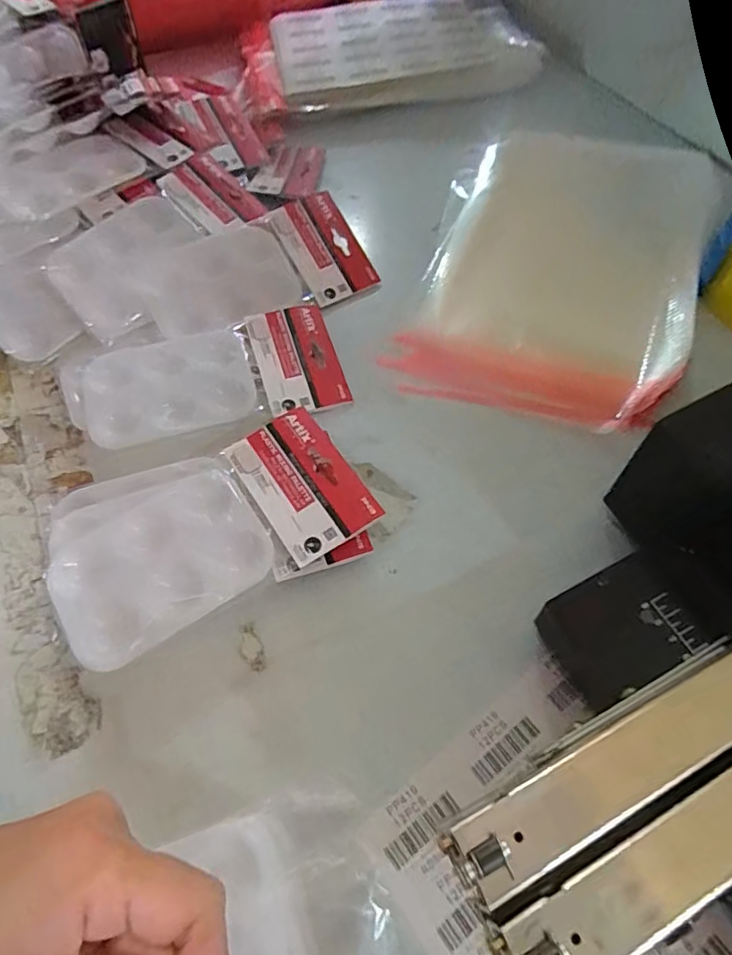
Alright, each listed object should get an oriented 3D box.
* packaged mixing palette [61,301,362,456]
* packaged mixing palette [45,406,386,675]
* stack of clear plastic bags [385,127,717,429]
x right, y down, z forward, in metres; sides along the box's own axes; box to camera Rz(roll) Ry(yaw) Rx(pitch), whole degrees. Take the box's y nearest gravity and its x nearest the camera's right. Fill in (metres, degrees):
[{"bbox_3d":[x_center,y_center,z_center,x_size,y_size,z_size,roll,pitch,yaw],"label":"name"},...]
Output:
[{"bbox_3d":[-0.126,-0.076,0.423,0.211,0.031,0.103,-17,60,-6],"label":"packaged mixing palette"},{"bbox_3d":[-0.099,0.031,0.341,0.191,0.016,0.105,-28,67,-13],"label":"packaged mixing palette"},{"bbox_3d":[0.175,-0.202,0.486,0.222,0.021,0.364,15,62,12],"label":"stack of clear plastic bags"}]

